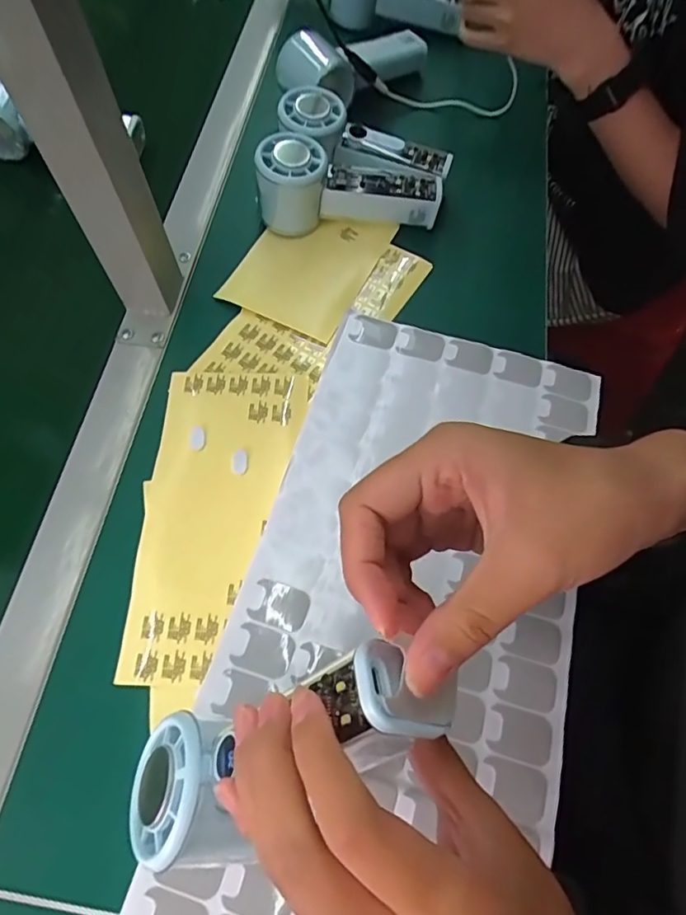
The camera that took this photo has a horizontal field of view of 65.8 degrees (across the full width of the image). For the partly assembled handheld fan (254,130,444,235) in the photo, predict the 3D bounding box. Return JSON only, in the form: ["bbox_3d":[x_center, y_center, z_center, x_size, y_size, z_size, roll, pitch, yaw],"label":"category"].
[{"bbox_3d":[0.006,-0.225,0.446,0.151,0.068,0.051,1,65,1],"label":"partly assembled handheld fan"}]

